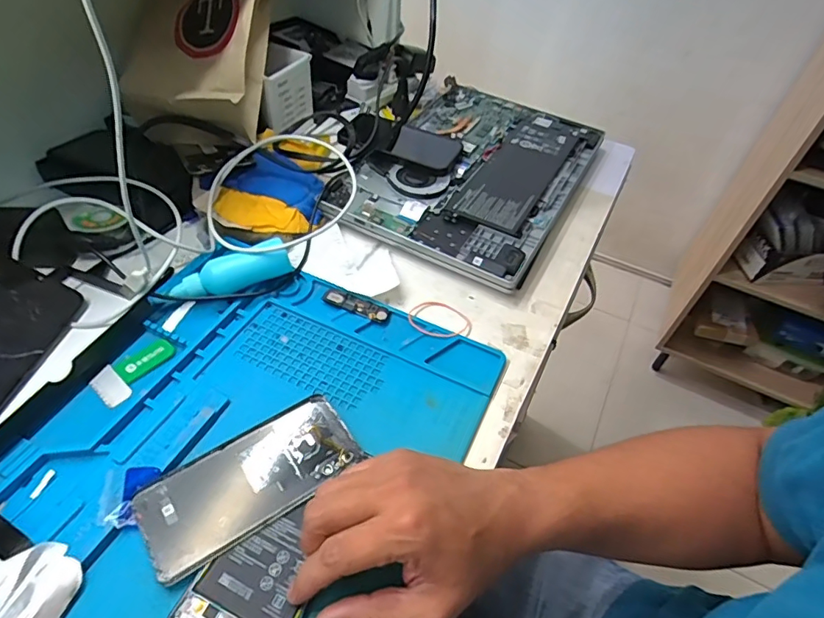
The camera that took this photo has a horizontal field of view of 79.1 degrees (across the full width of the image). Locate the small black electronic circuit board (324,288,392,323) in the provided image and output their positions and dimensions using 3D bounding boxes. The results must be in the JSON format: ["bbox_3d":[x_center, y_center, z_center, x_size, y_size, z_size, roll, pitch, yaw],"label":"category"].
[{"bbox_3d":[-0.053,-0.004,0.476,0.066,0.006,0.018,20,49,12],"label":"small black electronic circuit board"}]

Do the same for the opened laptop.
[{"bbox_3d":[0.079,-0.180,0.633,0.246,0.033,0.365,24,50,16],"label":"opened laptop"}]

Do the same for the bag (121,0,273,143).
[{"bbox_3d":[-0.236,-0.322,0.575,0.161,0.079,0.249,10,80,12],"label":"bag"}]

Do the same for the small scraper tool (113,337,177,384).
[{"bbox_3d":[-0.225,0.042,0.422,0.028,0.004,0.044,37,55,25],"label":"small scraper tool"}]

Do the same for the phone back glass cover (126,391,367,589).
[{"bbox_3d":[-0.113,0.121,0.357,0.148,0.009,0.067,-26,56,-26],"label":"phone back glass cover"}]

